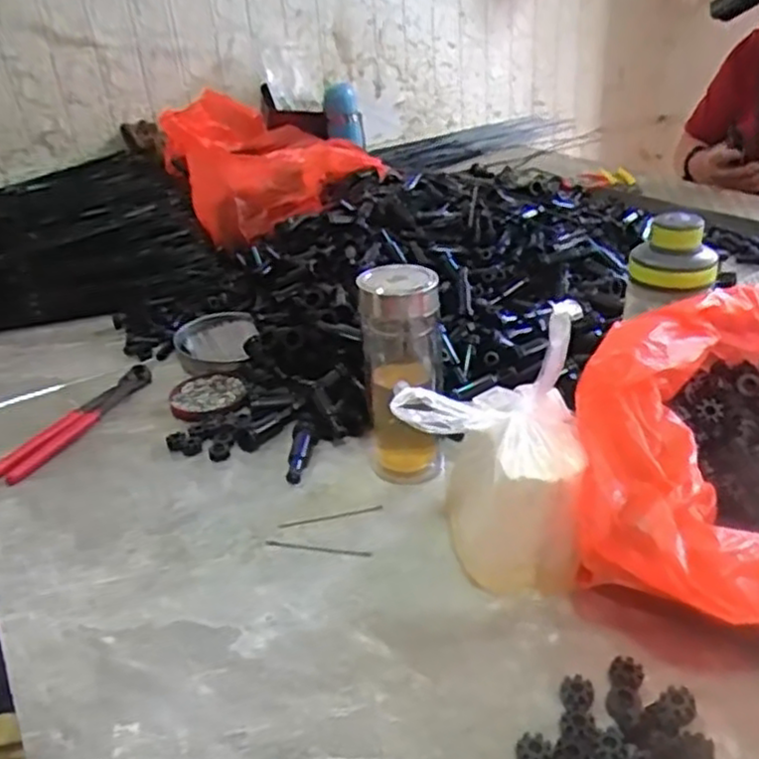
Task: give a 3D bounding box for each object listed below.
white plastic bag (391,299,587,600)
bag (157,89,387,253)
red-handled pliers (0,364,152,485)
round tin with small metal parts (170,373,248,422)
[{"bbox_3d":[0.084,0.049,0.511,0.118,0.168,0.108,6,32,18],"label":"white plastic bag"},{"bbox_3d":[-0.205,-0.376,1.244,0.268,0.138,0.470,-15,32,-17],"label":"bag"},{"bbox_3d":[-0.309,0.039,0.739,0.045,0.012,0.192,9,33,22],"label":"red-handled pliers"},{"bbox_3d":[-0.179,0.018,0.764,0.078,0.011,0.090,-11,31,-10],"label":"round tin with small metal parts"}]

